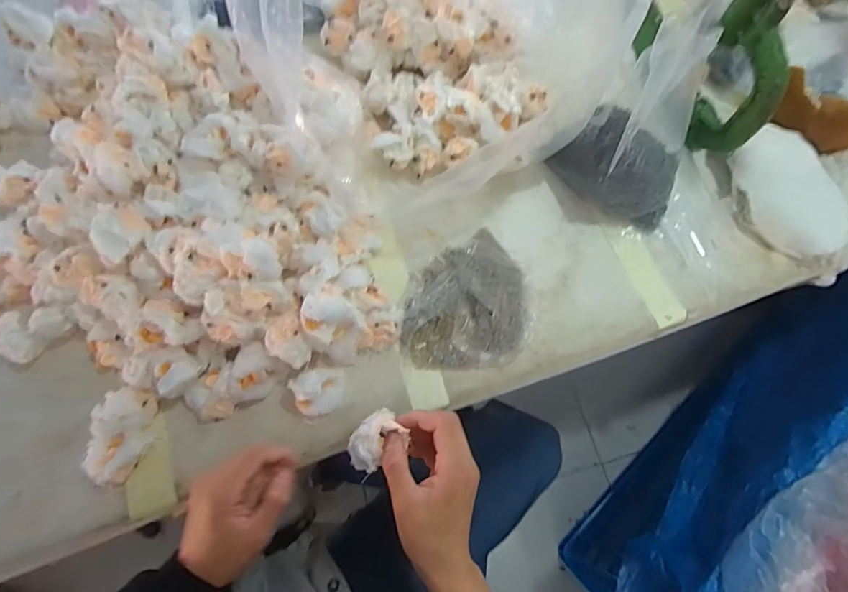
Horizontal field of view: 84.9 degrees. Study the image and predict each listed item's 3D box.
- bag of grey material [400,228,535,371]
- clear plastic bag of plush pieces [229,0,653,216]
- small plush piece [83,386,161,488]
[{"bbox_3d":[0.046,0.000,0.560,0.153,0.041,0.174,-6,71,-5],"label":"bag of grey material"},{"bbox_3d":[0.005,-0.341,0.555,0.386,0.283,0.410,-25,73,-11],"label":"clear plastic bag of plush pieces"},{"bbox_3d":[-0.313,0.145,0.487,0.049,0.049,0.092,-3,70,-4],"label":"small plush piece"}]

